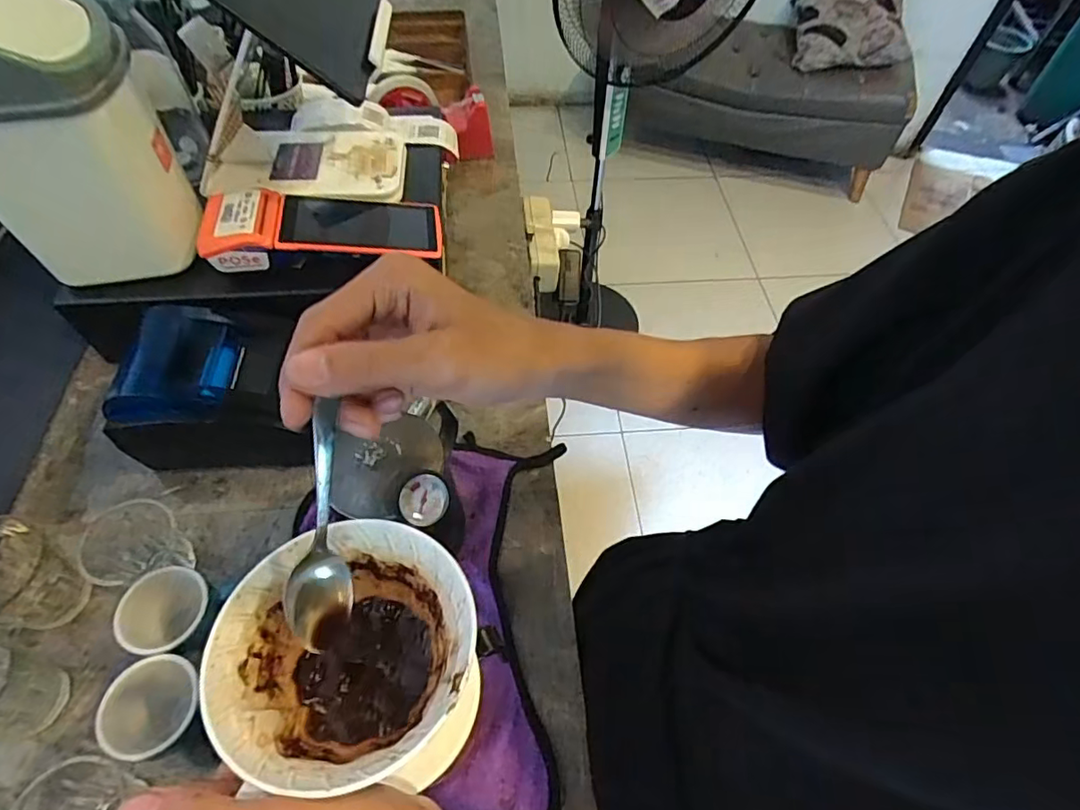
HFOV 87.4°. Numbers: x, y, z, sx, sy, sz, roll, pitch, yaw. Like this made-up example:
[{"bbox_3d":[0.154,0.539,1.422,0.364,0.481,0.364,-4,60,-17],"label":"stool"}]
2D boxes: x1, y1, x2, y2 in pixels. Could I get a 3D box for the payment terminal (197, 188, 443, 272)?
[{"bbox_3d":[-0.211,-0.179,0.558,0.217,0.050,0.091,-7,56,-7],"label":"payment terminal"}]

